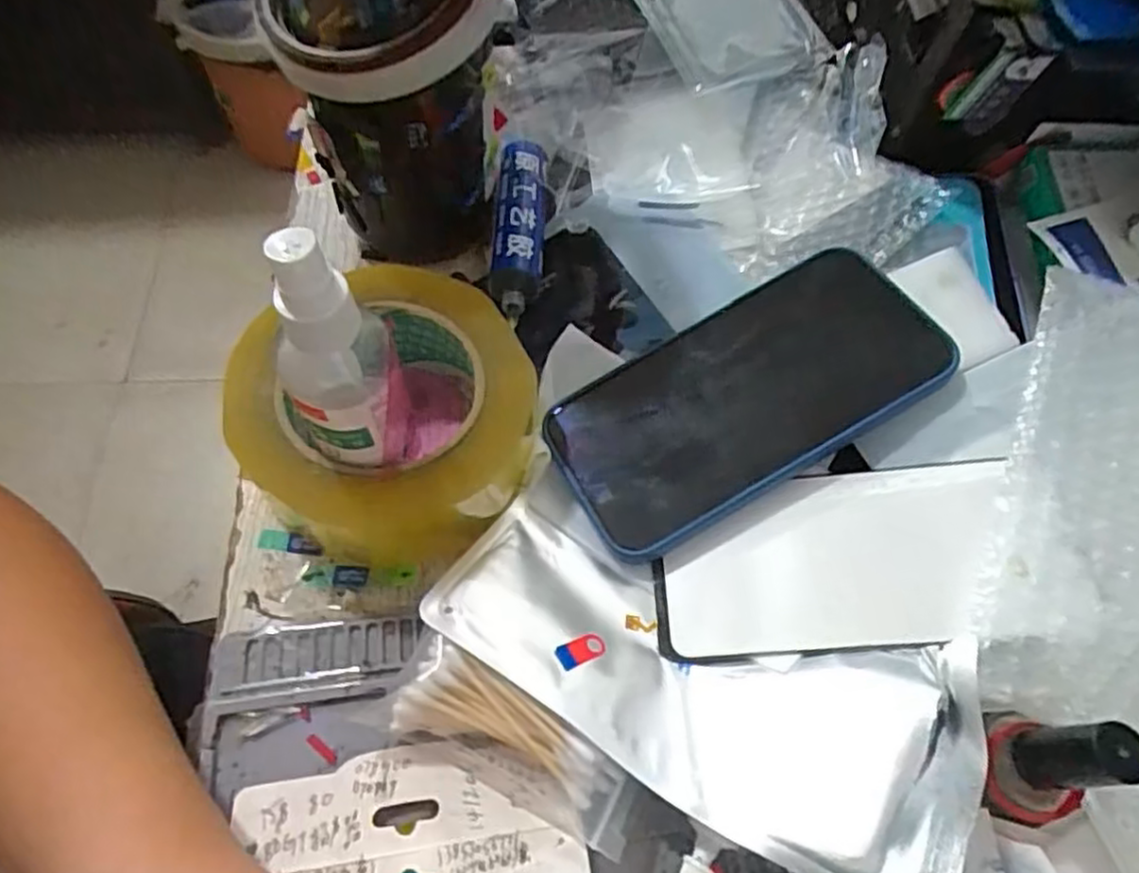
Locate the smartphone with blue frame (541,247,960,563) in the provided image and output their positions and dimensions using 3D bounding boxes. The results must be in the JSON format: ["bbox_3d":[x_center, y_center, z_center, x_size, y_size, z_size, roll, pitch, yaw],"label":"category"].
[{"bbox_3d":[0.072,-0.018,0.299,0.160,0.006,0.080,-31,61,-2],"label":"smartphone with blue frame"}]

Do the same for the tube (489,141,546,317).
[{"bbox_3d":[-0.025,-0.104,0.351,0.024,0.022,0.096,2,61,-3],"label":"tube"}]

